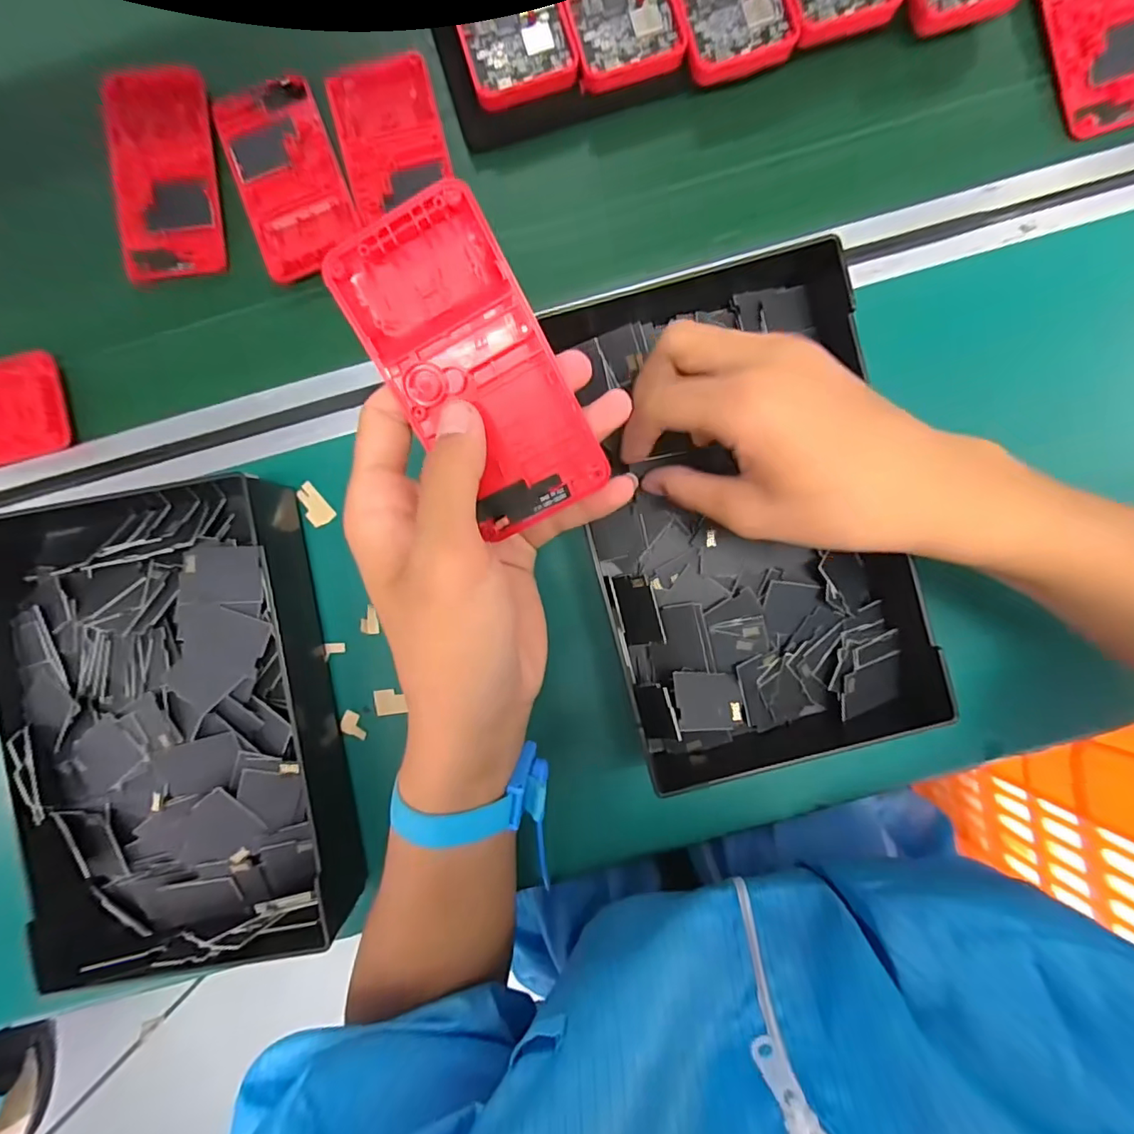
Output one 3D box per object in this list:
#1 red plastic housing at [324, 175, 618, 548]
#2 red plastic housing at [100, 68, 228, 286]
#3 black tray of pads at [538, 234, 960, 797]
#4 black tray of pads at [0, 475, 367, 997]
[{"bbox_3d":[-0.034,-0.074,0.210,0.061,0.017,0.118,-34,104,-2],"label":"red plastic housing"},{"bbox_3d":[-0.247,-0.237,0.334,0.064,0.020,0.120,-6,89,1],"label":"red plastic housing"},{"bbox_3d":[0.097,-0.024,0.305,0.162,0.049,0.283,-14,90,-1],"label":"black tray of pads"},{"bbox_3d":[-0.220,0.084,0.315,0.168,0.056,0.268,-11,89,1],"label":"black tray of pads"}]

